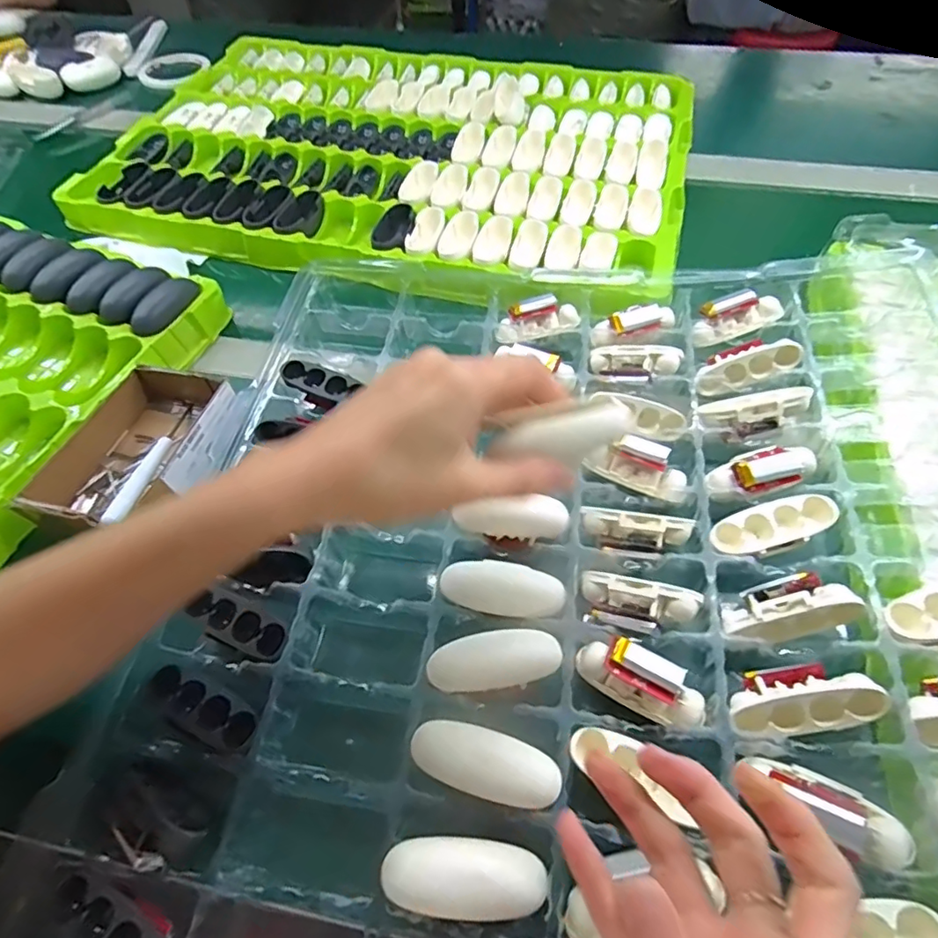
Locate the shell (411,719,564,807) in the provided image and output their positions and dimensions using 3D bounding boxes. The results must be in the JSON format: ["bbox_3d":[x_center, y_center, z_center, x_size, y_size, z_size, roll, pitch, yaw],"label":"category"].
[{"bbox_3d":[0.007,0.130,0.246,0.066,0.018,0.025,13,58,9],"label":"shell"}]

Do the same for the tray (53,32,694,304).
[{"bbox_3d":[-0.069,-0.348,0.598,0.590,0.043,0.440,15,58,11],"label":"tray"}]

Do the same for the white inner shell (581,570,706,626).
[{"bbox_3d":[0.090,0.069,0.296,0.060,0.014,0.019,6,54,29],"label":"white inner shell"}]

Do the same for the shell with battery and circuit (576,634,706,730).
[{"bbox_3d":[0.085,0.104,0.272,0.060,0.020,0.025,29,62,19],"label":"shell with battery and circuit"}]

